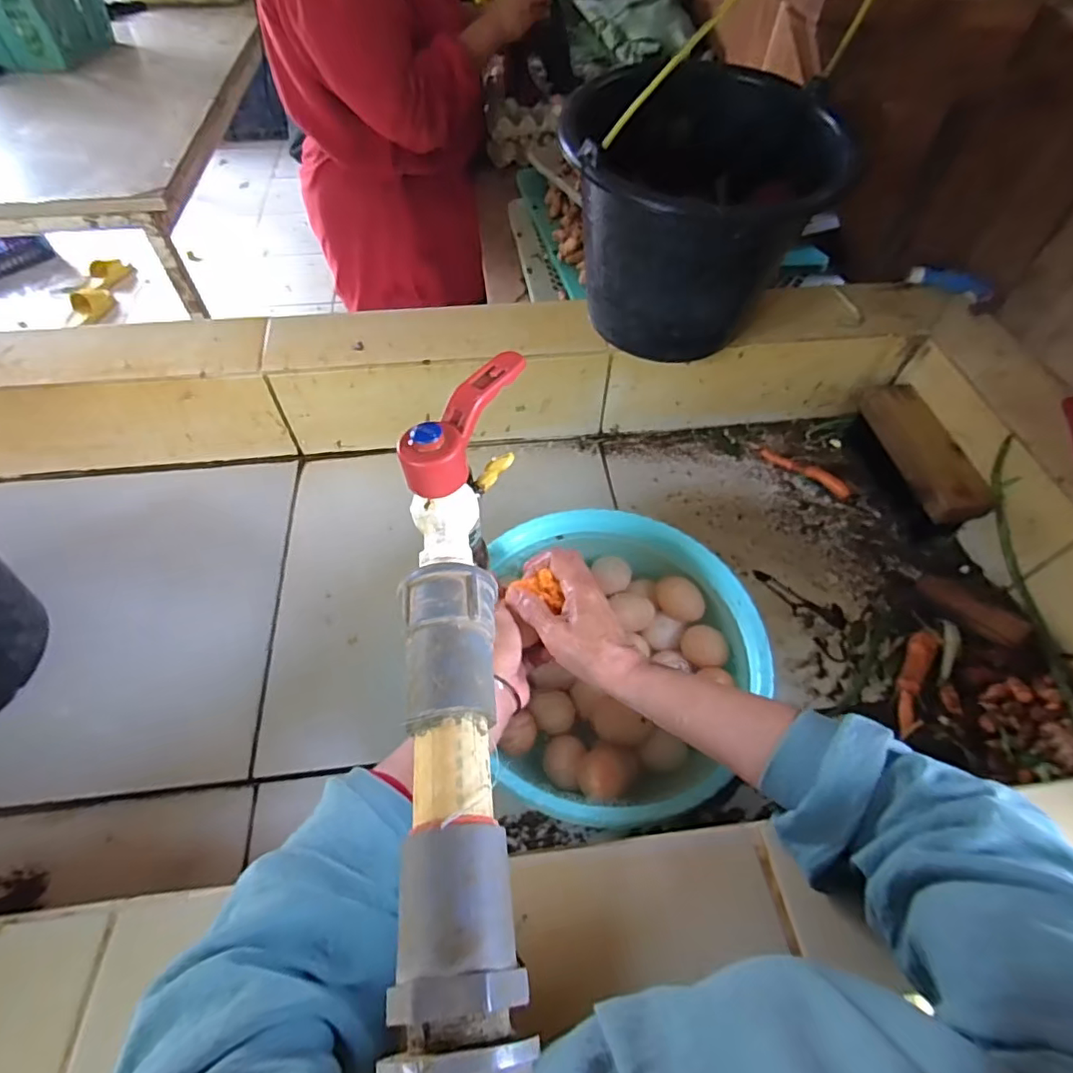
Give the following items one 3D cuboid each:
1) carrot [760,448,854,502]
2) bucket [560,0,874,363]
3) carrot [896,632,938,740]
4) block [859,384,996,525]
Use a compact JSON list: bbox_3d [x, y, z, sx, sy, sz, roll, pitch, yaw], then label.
[{"bbox_3d":[0.348,-0.084,0.728,0.122,0.019,0.024,33,60,20],"label":"carrot"},{"bbox_3d":[0.160,-0.334,0.605,0.258,0.218,0.254,10,55,6],"label":"bucket"},{"bbox_3d":[0.378,0.146,0.567,0.023,0.019,0.118,27,58,17],"label":"carrot"},{"bbox_3d":[0.459,-0.106,0.670,0.063,0.032,0.198,-5,55,-5],"label":"block"}]

